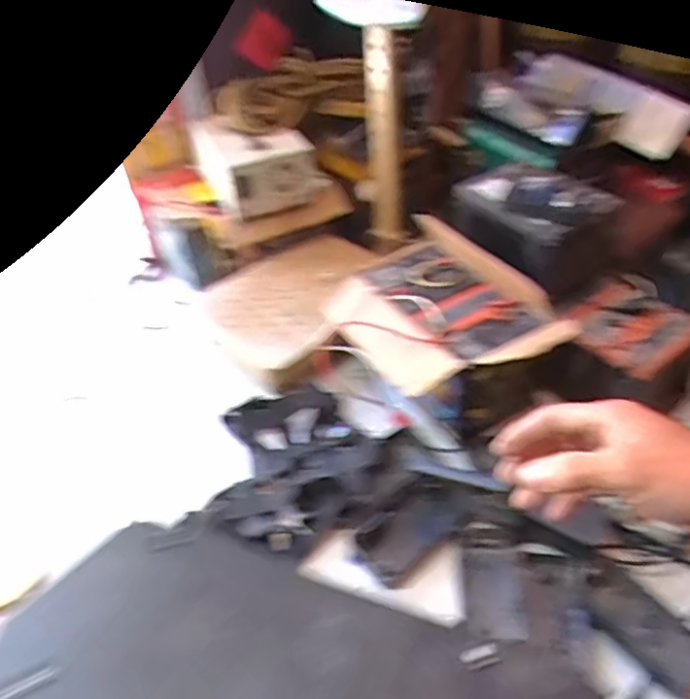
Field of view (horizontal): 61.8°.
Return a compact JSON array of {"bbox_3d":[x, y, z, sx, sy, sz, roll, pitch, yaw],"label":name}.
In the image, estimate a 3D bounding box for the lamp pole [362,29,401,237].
[{"bbox_3d":[0.088,-0.428,1.224,0.068,0.442,0.070,-3,43,1],"label":"lamp pole"}]

